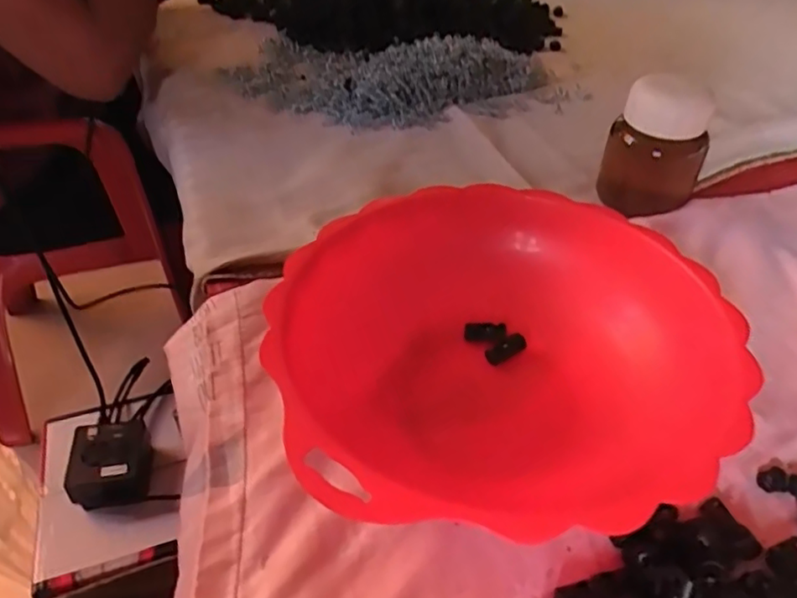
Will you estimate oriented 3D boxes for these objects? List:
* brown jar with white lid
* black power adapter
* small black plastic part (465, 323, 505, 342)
[{"bbox_3d":[0.210,-0.128,0.504,0.061,0.105,0.059,1,41,-1],"label":"brown jar with white lid"},{"bbox_3d":[-0.315,0.179,0.675,0.085,0.049,0.091,-11,43,-13],"label":"black power adapter"},{"bbox_3d":[0.058,0.023,0.412,0.027,0.008,0.012,-1,41,-3],"label":"small black plastic part"}]

